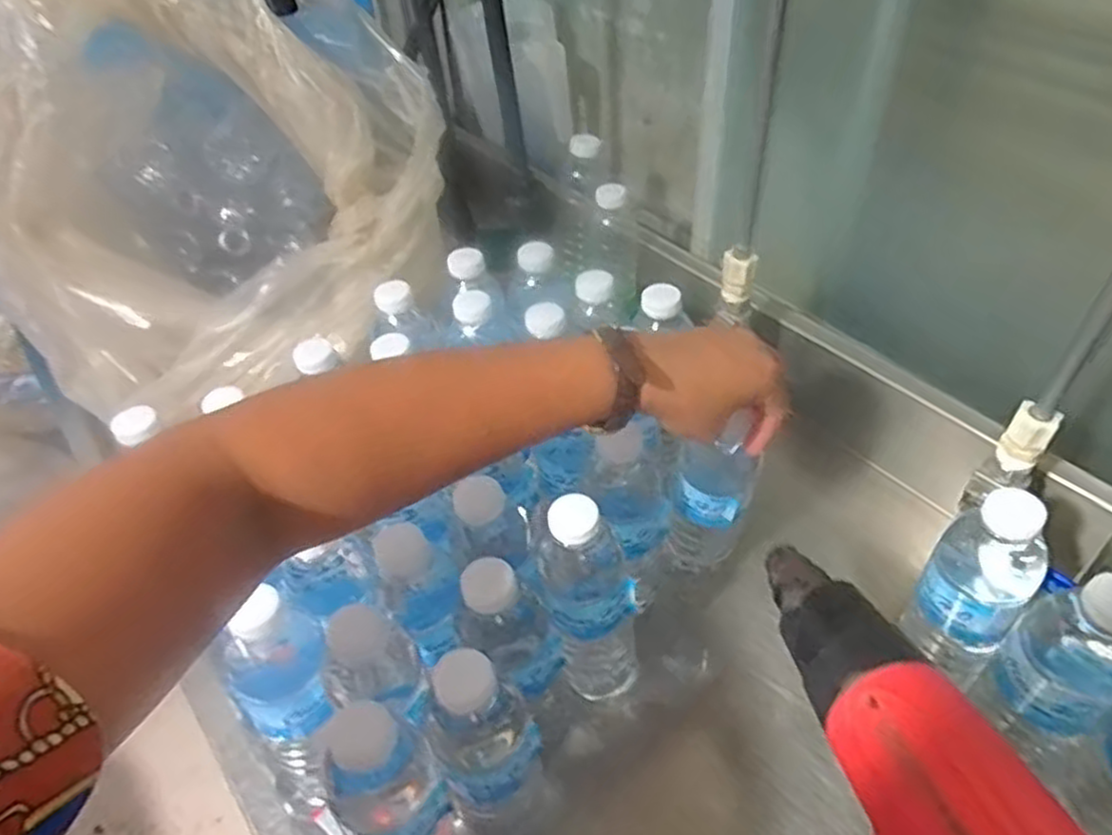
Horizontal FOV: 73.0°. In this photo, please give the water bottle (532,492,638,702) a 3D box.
[{"bbox_3d":[0.023,0.132,0.524,0.066,0.204,0.058,-13,46,-9],"label":"water bottle"}]

